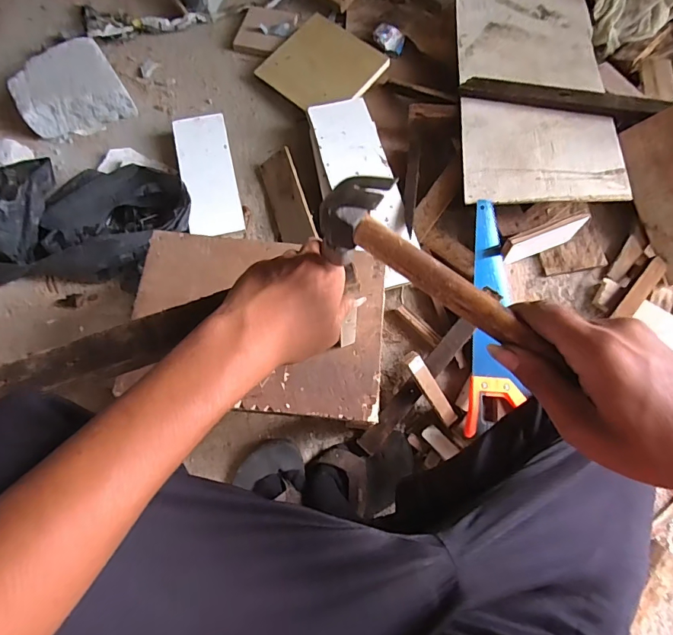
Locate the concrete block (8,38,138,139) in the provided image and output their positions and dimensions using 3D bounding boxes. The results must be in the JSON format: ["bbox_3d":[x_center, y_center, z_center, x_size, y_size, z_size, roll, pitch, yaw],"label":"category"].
[{"bbox_3d":[-0.554,-0.476,0.893,0.206,0.069,0.181,-26,73,-9],"label":"concrete block"}]

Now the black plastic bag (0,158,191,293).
[{"bbox_3d":[-0.456,-0.188,0.724,0.376,0.186,0.198,-1,71,0],"label":"black plastic bag"}]

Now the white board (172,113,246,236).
[{"bbox_3d":[-0.247,-0.274,0.825,0.100,0.011,0.248,-13,79,-3],"label":"white board"}]

